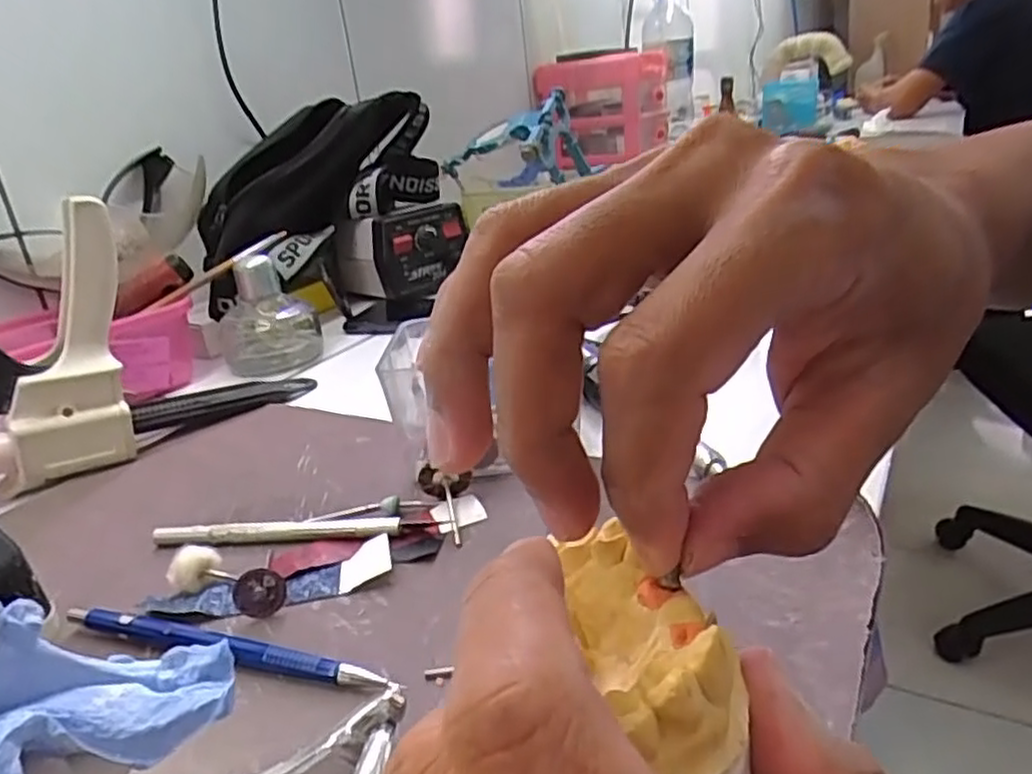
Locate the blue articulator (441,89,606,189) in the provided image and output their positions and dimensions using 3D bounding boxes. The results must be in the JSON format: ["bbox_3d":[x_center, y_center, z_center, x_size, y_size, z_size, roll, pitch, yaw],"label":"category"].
[{"bbox_3d":[0.004,-0.248,0.738,0.153,0.081,0.131,-8,22,-2],"label":"blue articulator"}]

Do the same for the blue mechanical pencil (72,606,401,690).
[{"bbox_3d":[-0.104,0.091,0.250,0.137,0.010,0.008,1,24,21],"label":"blue mechanical pencil"}]

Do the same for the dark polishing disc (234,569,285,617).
[{"bbox_3d":[-0.096,0.077,0.267,0.018,0.018,0.005,-11,22,-8],"label":"dark polishing disc"}]

